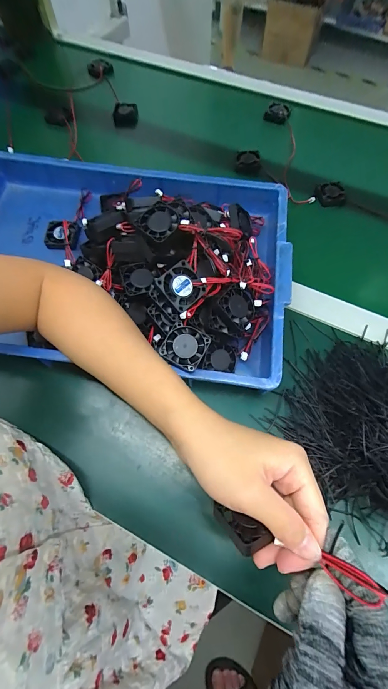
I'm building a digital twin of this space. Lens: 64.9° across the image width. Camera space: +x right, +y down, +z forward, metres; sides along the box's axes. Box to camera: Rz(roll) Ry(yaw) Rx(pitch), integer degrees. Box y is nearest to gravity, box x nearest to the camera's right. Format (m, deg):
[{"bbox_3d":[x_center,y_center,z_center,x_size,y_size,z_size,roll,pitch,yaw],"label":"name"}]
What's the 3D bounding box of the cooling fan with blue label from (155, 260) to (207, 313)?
[{"bbox_3d":[-0.012,-0.057,0.300,0.038,0.007,0.039,-41,99,-17],"label":"cooling fan with blue label"}]

